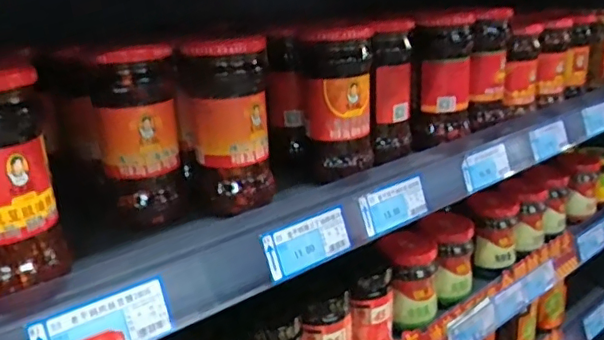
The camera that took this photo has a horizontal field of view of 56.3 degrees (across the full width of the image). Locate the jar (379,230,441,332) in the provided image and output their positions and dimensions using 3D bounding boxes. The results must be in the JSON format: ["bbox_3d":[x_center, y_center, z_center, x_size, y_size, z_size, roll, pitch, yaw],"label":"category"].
[{"bbox_3d":[0.120,0.120,0.625,0.063,0.092,0.076,3,20,14],"label":"jar"}]

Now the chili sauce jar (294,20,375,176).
[{"bbox_3d":[0.031,-0.063,0.501,0.063,0.124,0.061,0,20,6],"label":"chili sauce jar"}]

